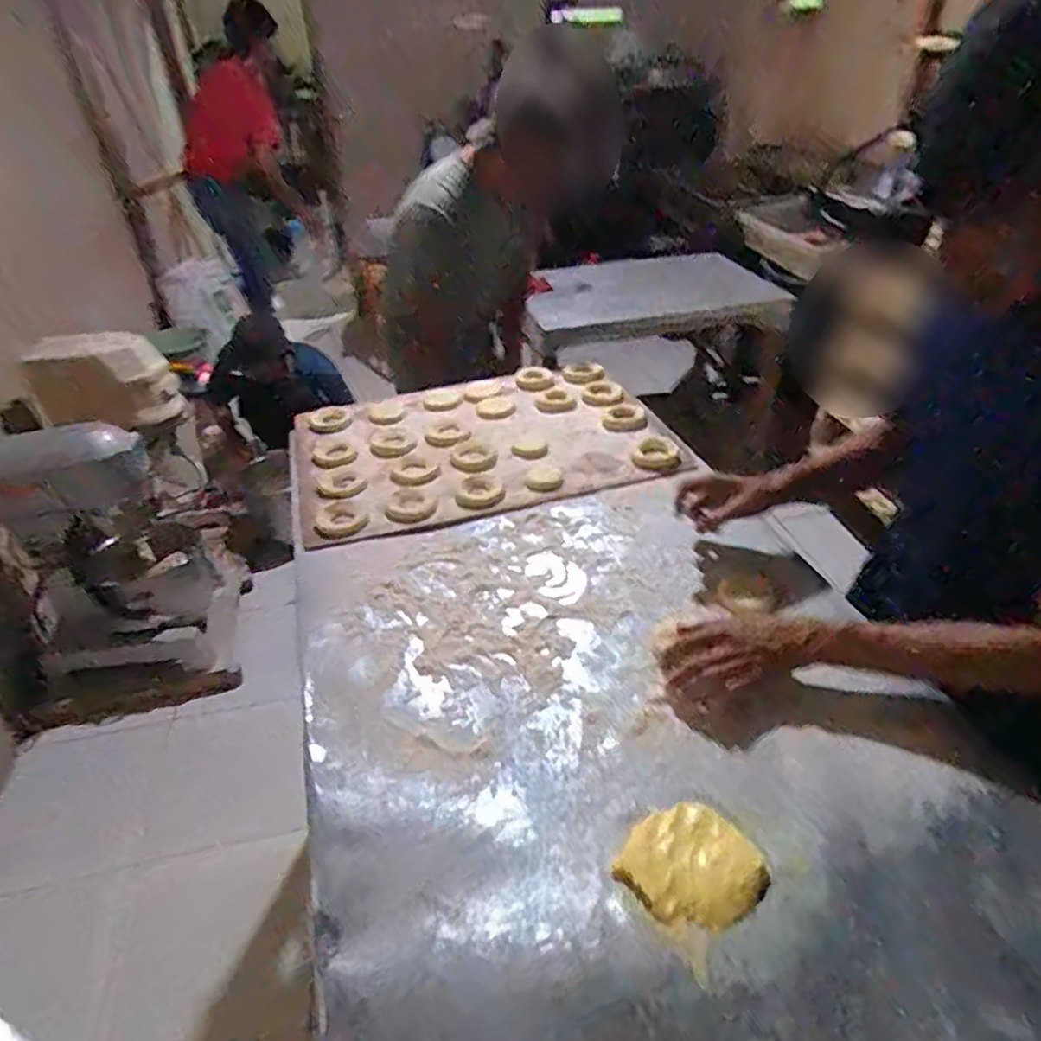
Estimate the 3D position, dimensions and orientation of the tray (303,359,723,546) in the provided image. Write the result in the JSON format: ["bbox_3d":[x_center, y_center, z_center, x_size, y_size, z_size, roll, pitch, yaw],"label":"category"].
[{"bbox_3d":[-0.072,-0.142,1.134,0.594,0.034,0.419,-12,37,-13],"label":"tray"}]

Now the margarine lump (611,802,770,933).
[{"bbox_3d":[0.140,0.285,0.552,0.101,0.017,0.098,-2,36,1],"label":"margarine lump"}]

